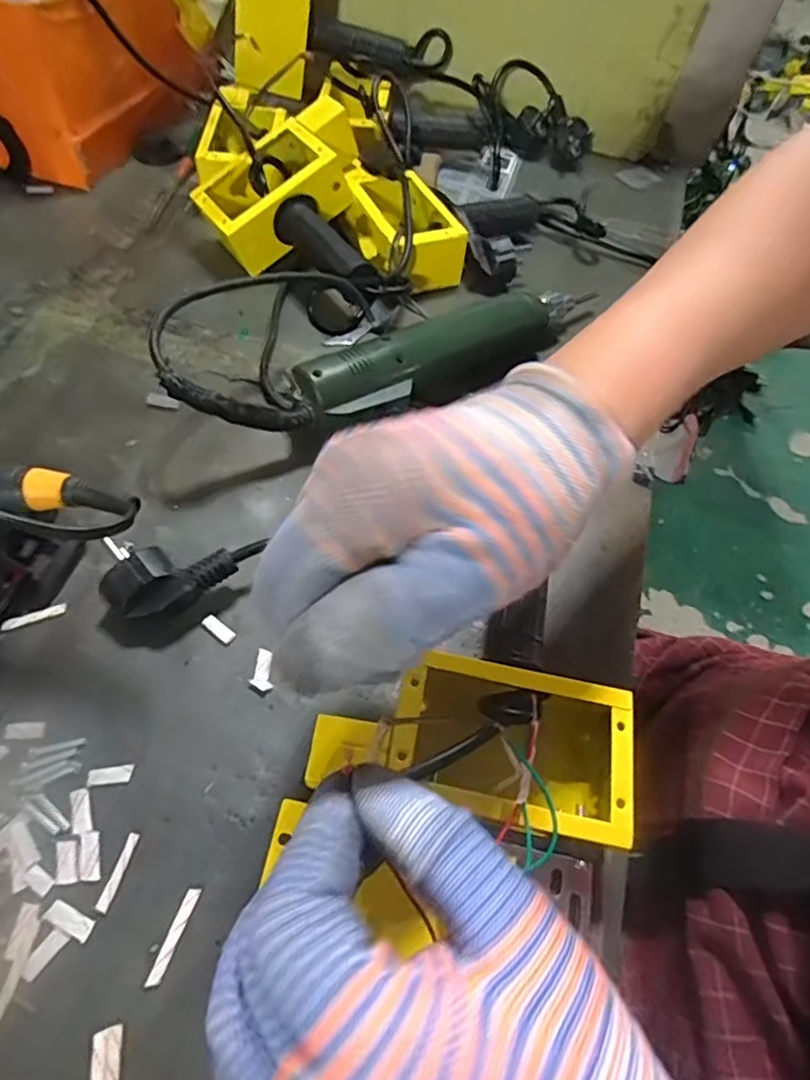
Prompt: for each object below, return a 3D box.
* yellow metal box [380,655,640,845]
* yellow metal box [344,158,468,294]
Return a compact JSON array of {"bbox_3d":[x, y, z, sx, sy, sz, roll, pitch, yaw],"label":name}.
[{"bbox_3d":[0.045,0.091,0.266,0.098,0.045,0.062,12,57,3],"label":"yellow metal box"},{"bbox_3d":[-0.003,-0.240,0.470,0.069,0.041,0.122,-18,60,-16],"label":"yellow metal box"}]

